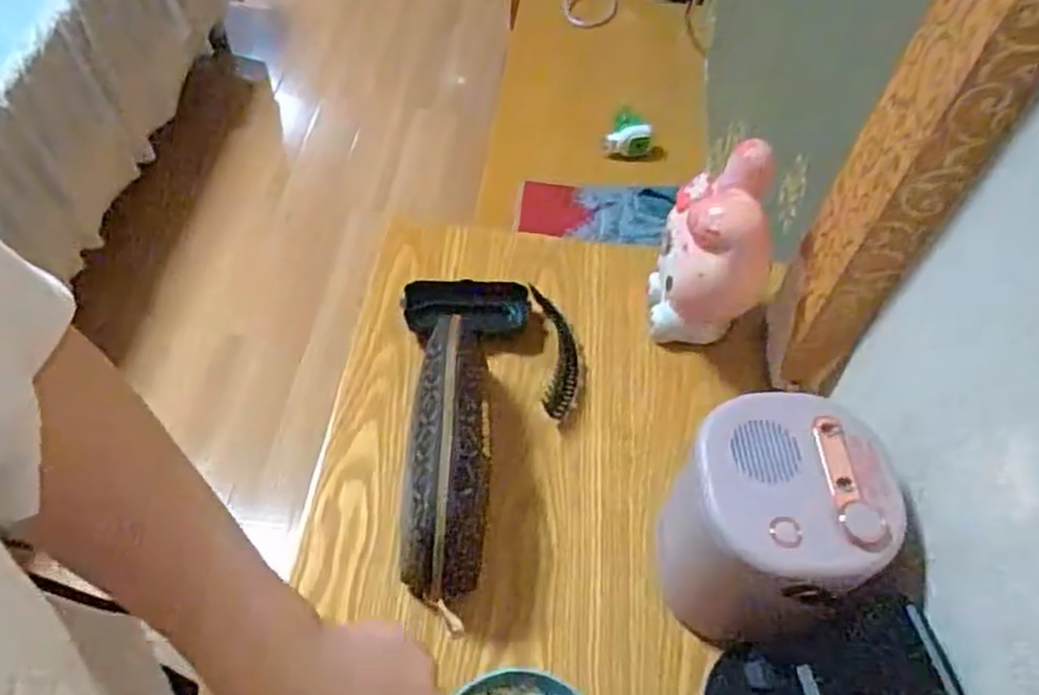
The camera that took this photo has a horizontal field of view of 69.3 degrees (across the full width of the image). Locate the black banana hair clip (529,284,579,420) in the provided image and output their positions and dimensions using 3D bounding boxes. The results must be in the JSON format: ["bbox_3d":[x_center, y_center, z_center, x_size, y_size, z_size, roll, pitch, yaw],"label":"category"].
[{"bbox_3d":[0.033,0.003,0.650,0.035,0.018,0.120,-2,56,-5],"label":"black banana hair clip"}]

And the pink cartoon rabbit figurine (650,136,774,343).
[{"bbox_3d":[0.156,-0.070,0.609,0.087,0.171,0.084,18,56,8],"label":"pink cartoon rabbit figurine"}]

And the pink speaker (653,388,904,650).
[{"bbox_3d":[0.158,0.121,0.503,0.113,0.178,0.107,2,56,-3],"label":"pink speaker"}]

